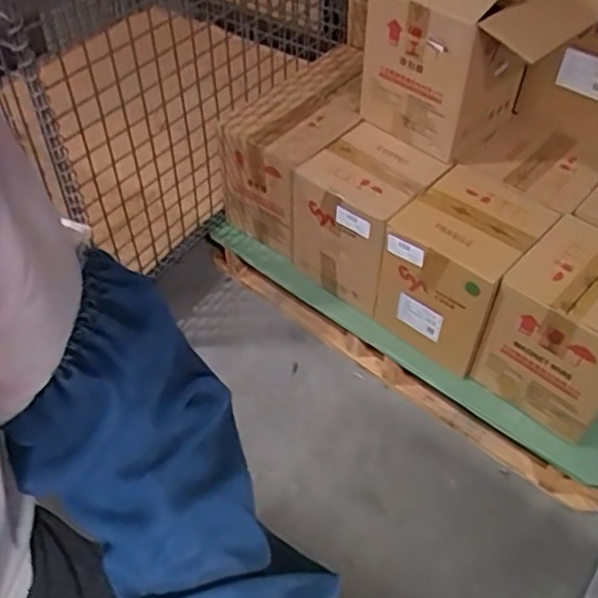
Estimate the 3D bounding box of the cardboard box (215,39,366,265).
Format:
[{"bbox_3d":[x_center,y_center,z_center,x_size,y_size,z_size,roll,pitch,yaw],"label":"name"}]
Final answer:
[{"bbox_3d":[0.028,-0.342,1.457,0.239,0.245,0.435,29,55,24],"label":"cardboard box"}]

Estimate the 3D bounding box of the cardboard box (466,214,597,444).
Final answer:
[{"bbox_3d":[0.487,0.048,1.134,0.223,0.254,0.236,33,57,26],"label":"cardboard box"}]

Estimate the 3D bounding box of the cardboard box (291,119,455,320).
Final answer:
[{"bbox_3d":[0.133,-0.164,1.308,0.227,0.248,0.225,36,58,28],"label":"cardboard box"}]

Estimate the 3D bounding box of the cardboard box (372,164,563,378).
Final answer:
[{"bbox_3d":[0.310,-0.063,1.219,0.215,0.244,0.242,33,57,26],"label":"cardboard box"}]

